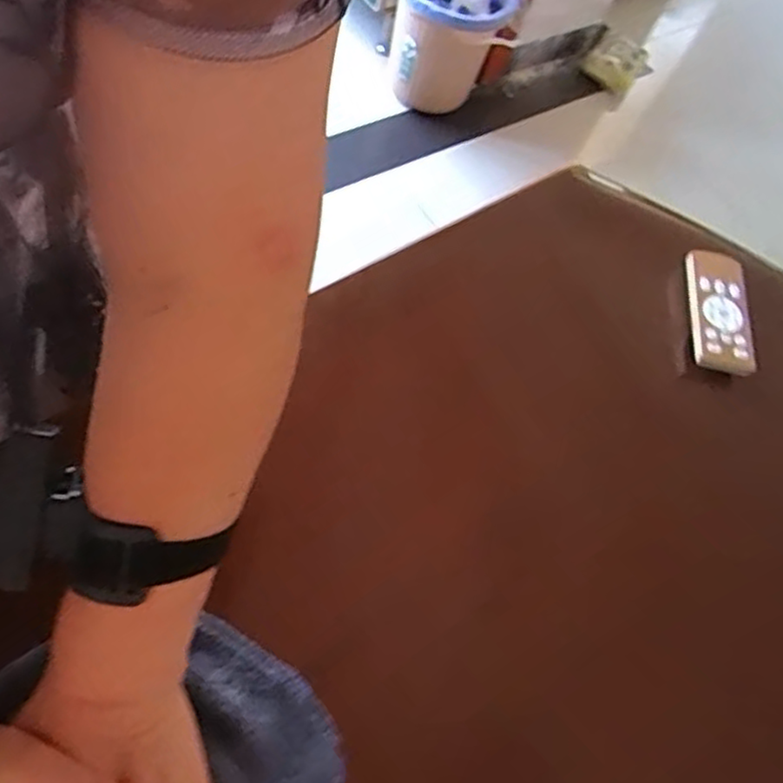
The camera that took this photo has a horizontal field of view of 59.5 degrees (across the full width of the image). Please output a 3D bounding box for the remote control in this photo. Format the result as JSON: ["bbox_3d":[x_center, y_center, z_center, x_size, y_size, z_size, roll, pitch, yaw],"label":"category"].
[{"bbox_3d":[0.264,-0.067,0.553,0.048,0.015,0.117,7,59,0],"label":"remote control"}]

